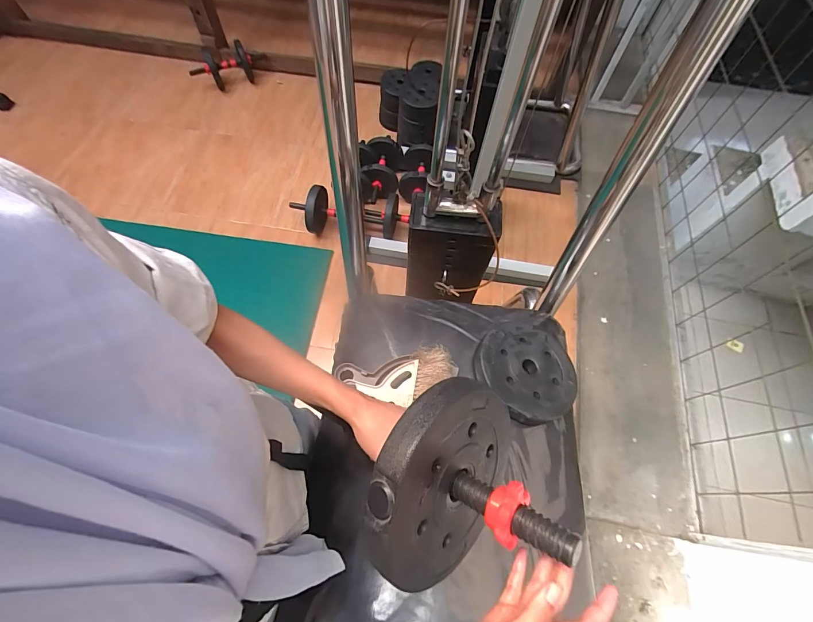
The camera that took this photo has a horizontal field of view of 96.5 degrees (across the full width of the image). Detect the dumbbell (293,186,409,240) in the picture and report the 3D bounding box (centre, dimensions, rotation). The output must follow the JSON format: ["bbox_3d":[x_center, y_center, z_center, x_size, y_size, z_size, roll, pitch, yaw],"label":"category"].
[{"bbox_3d":[-0.229,-0.390,1.468,0.466,0.162,0.157,1,65,-2],"label":"dumbbell"}]

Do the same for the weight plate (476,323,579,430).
[{"bbox_3d":[0.218,0.102,0.655,0.191,0.036,0.191,44,59,14],"label":"weight plate"}]

